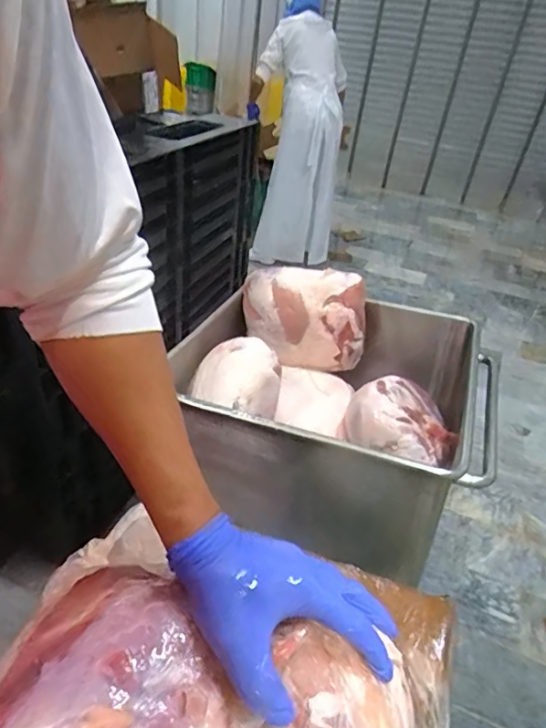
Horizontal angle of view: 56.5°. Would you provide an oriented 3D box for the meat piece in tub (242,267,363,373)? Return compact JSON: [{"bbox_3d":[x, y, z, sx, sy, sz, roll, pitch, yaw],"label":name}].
[{"bbox_3d":[0.067,-0.132,1.380,0.353,0.235,0.168,22,37,21],"label":"meat piece in tub"}]

